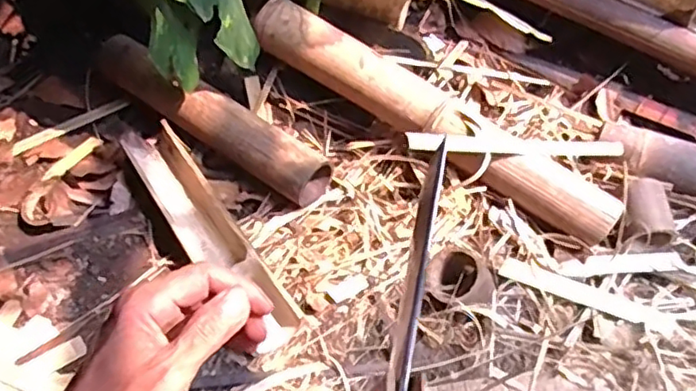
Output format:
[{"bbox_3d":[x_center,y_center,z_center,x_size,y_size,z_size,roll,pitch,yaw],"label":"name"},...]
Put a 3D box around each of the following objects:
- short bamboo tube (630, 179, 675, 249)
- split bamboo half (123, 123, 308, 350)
[{"bbox_3d":[0.406,0.022,0.868,0.058,0.044,0.088,8,53,3],"label":"short bamboo tube"},{"bbox_3d":[-0.199,0.035,0.854,0.081,0.041,0.415,-29,60,-23],"label":"split bamboo half"}]

